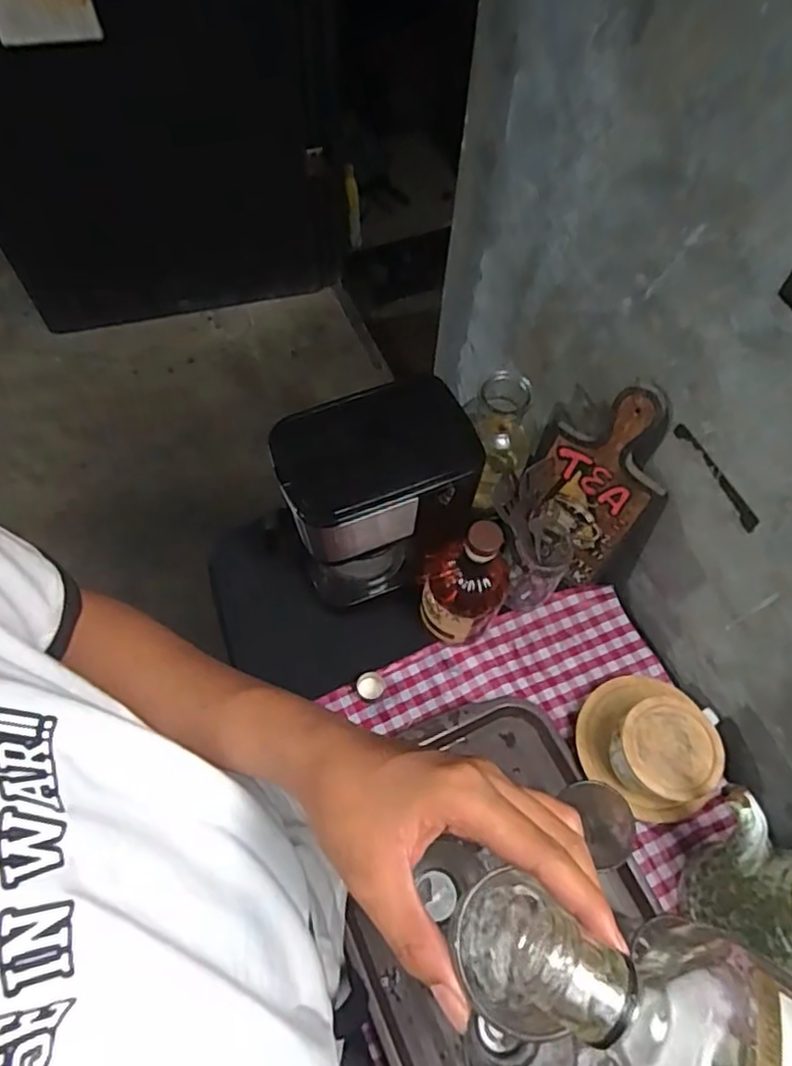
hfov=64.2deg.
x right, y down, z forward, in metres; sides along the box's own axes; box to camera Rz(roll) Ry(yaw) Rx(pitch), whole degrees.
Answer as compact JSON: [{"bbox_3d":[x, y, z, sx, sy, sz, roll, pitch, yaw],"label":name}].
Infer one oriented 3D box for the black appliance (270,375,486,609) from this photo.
[{"bbox_3d":[-0.023,-0.043,0.717,0.201,0.255,0.137,-22,65,-13],"label":"black appliance"}]

